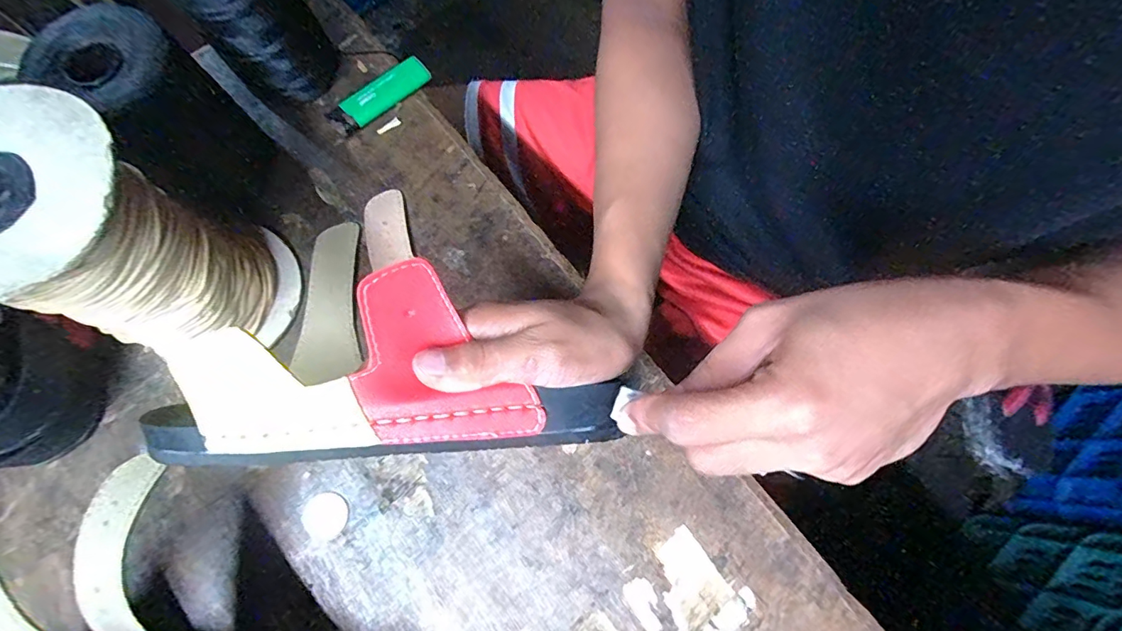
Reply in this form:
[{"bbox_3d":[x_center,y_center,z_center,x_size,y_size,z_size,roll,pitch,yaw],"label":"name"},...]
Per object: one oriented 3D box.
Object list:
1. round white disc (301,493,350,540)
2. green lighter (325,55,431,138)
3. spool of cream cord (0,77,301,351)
[{"bbox_3d":[-0.142,0.120,0.289,0.027,0.004,0.025,0,74,1],"label":"round white disc"},{"bbox_3d":[-0.136,-0.164,0.362,0.080,0.015,0.022,-40,77,-10],"label":"green lighter"},{"bbox_3d":[-0.224,-0.028,0.255,0.096,0.142,0.097,0,74,1],"label":"spool of cream cord"}]

